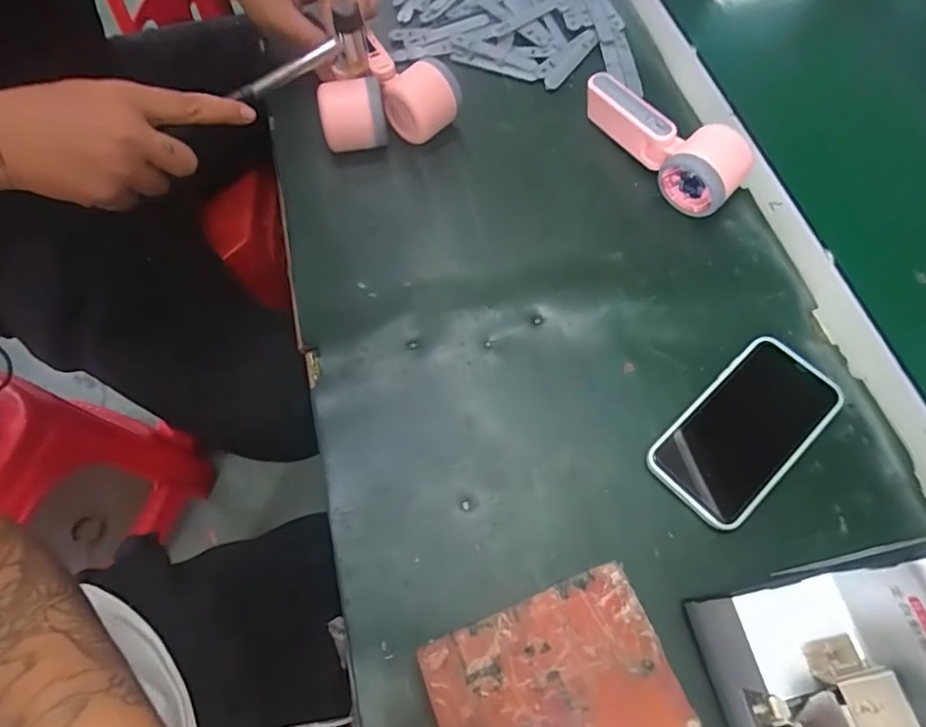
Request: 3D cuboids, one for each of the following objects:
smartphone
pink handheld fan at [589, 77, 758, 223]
[{"bbox_3d":[0.207,0.046,0.406,0.147,0.010,0.073,-40,70,-16],"label":"smartphone"},{"bbox_3d":[0.177,-0.204,0.501,0.055,0.054,0.166,-34,68,-14],"label":"pink handheld fan"}]

